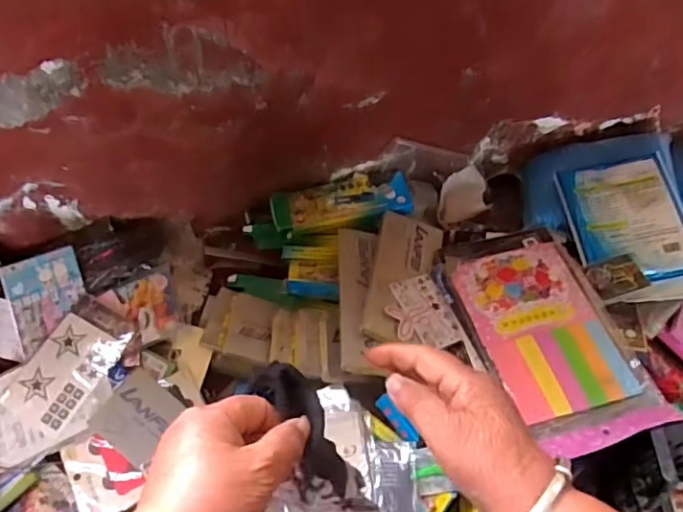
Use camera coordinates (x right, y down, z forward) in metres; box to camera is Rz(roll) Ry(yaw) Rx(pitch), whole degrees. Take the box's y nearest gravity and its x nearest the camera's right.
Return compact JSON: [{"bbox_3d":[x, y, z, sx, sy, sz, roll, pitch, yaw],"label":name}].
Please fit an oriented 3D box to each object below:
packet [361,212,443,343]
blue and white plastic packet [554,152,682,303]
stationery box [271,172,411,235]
[{"bbox_3d":[0.081,0.025,0.763,0.082,0.012,0.214,21,47,-3],"label":"packet"},{"bbox_3d":[0.396,-0.041,0.797,0.152,0.037,0.219,-3,56,-2],"label":"blue and white plastic packet"},{"bbox_3d":[0.000,-0.081,0.864,0.201,0.016,0.075,-10,57,-7],"label":"stationery box"}]

